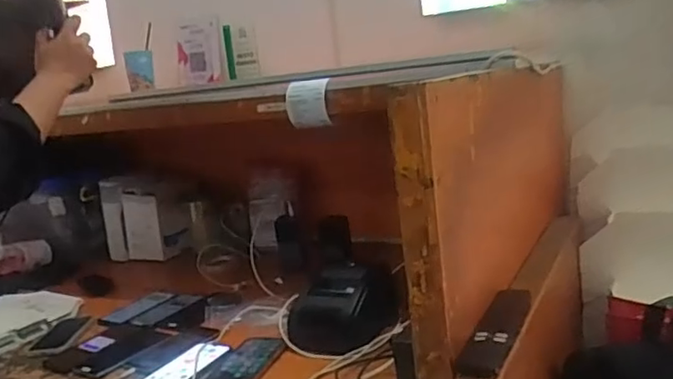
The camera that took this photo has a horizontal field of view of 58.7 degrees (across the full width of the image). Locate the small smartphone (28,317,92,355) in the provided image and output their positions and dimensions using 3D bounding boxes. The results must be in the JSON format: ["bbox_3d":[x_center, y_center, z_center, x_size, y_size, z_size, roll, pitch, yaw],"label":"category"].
[{"bbox_3d":[-0.537,0.282,1.172,0.075,0.015,0.146,-5,10,9],"label":"small smartphone"}]

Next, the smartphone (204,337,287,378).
[{"bbox_3d":[-0.145,0.274,0.940,0.082,0.013,0.171,-3,11,21],"label":"smartphone"}]

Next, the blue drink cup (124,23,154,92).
[{"bbox_3d":[-0.495,-0.330,1.513,0.070,0.155,0.053,-8,10,-8],"label":"blue drink cup"}]

